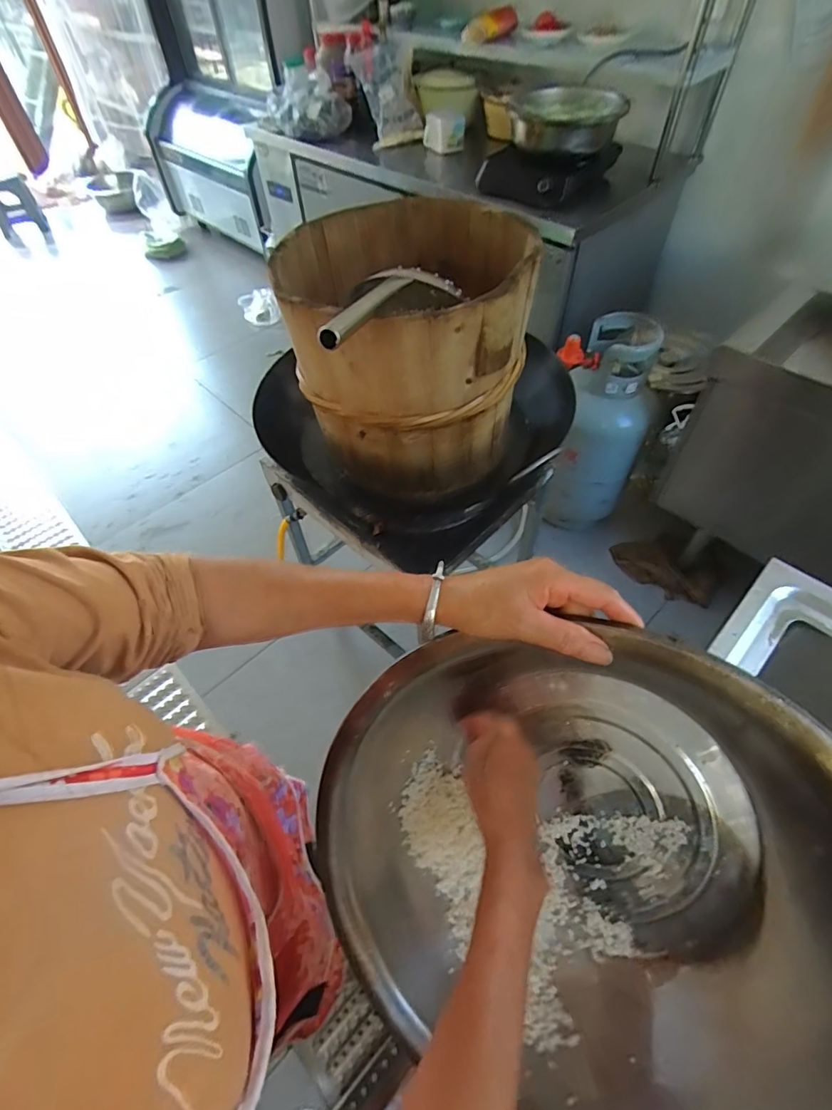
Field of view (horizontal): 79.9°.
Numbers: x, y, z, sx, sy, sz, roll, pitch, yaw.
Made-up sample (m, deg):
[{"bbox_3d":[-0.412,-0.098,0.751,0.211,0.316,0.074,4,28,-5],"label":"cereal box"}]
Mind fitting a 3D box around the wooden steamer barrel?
[{"bbox_3d":[-0.025,-0.328,0.828,0.403,0.336,0.391,-31,59,-19],"label":"wooden steamer barrel"}]

